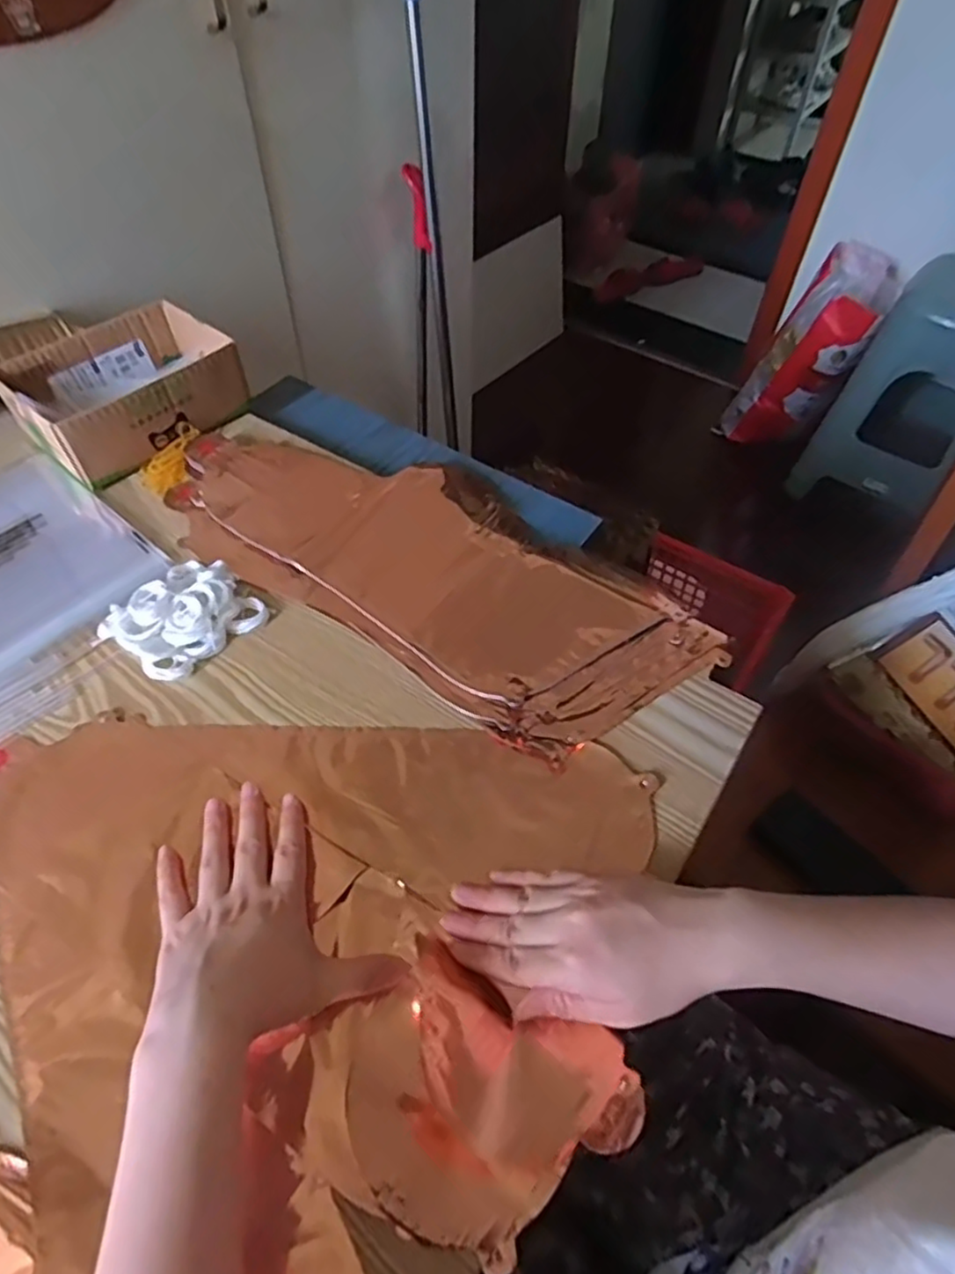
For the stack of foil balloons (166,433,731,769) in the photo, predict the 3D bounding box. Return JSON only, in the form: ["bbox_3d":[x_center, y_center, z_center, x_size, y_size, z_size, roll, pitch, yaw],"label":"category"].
[{"bbox_3d":[-0.044,-0.069,0.565,0.457,0.022,0.200,30,58,20],"label":"stack of foil balloons"}]

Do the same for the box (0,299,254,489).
[{"bbox_3d":[-0.333,-0.236,0.651,0.143,0.062,0.186,37,61,24],"label":"box"}]

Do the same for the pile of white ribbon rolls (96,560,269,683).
[{"bbox_3d":[-0.226,-0.019,0.527,0.100,0.020,0.090,-38,62,-25],"label":"pile of white ribbon rolls"}]

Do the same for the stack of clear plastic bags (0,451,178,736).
[{"bbox_3d":[-0.386,-0.046,0.559,0.280,0.019,0.207,34,60,23],"label":"stack of clear plastic bags"}]

